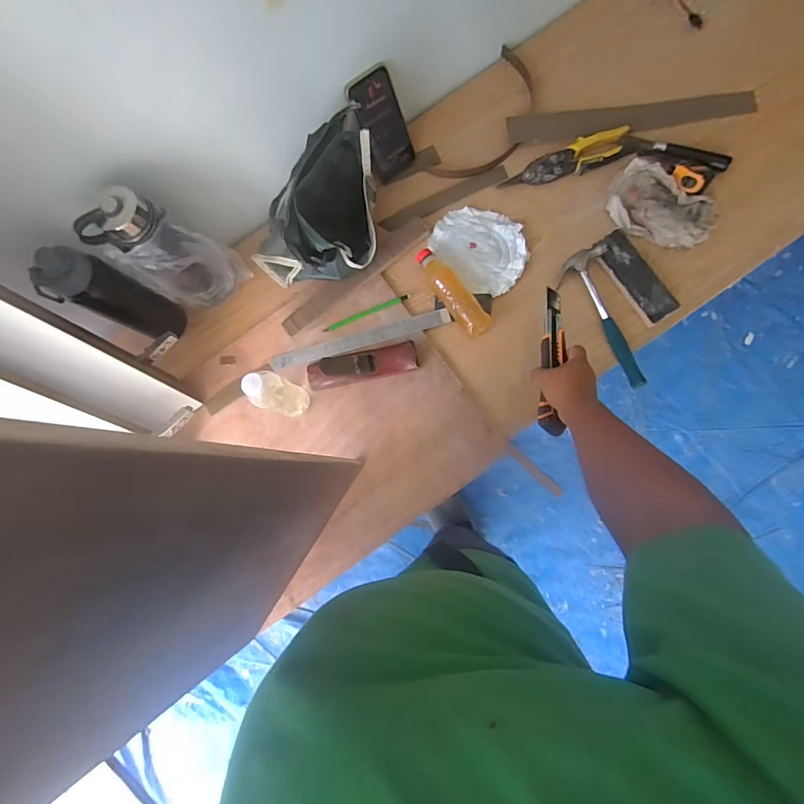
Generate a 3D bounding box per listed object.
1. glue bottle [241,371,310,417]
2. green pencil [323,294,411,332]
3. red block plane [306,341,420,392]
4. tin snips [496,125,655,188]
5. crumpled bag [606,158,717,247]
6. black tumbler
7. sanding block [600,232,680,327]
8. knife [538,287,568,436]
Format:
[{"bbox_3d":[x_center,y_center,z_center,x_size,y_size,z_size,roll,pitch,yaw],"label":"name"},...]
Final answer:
[{"bbox_3d":[-0.195,-0.009,0.686,0.047,0.178,0.041,-27,81,0],"label":"glue bottle"},{"bbox_3d":[-0.066,-0.164,0.794,0.167,0.013,0.014,-22,81,1],"label":"green pencil"},{"bbox_3d":[-0.069,-0.064,0.753,0.193,0.039,0.054,-11,82,3],"label":"red block plane"},{"bbox_3d":[0.313,-0.440,0.782,0.252,0.027,0.057,-19,81,1],"label":"tin snips"},{"bbox_3d":[0.452,-0.335,0.747,0.176,0.035,0.111,31,86,8],"label":"crumpled bag"},{"bbox_3d":[-0.461,-0.166,0.697,0.074,0.250,0.080,20,84,7],"label":"black tumbler"},{"bbox_3d":[0.402,-0.216,0.741,0.065,0.026,0.170,-33,81,-1],"label":"sanding block"},{"bbox_3d":[0.235,-0.064,0.676,0.037,0.030,0.228,4,82,5],"label":"knife"}]

